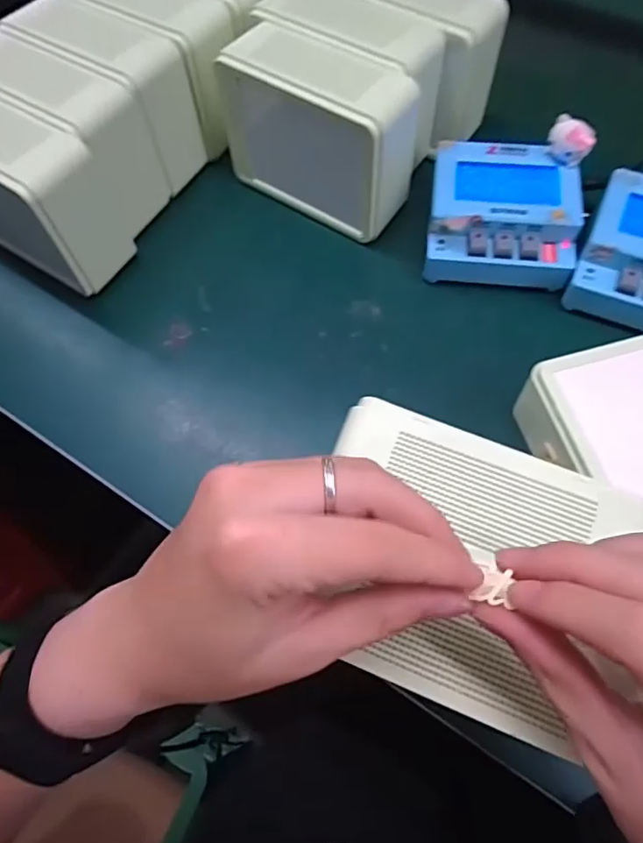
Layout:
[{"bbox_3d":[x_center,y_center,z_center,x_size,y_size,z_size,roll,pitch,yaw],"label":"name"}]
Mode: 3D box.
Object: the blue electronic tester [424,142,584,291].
[{"bbox_3d":[0.130,-0.147,0.395,0.102,0.052,0.100,5,64,5],"label":"blue electronic tester"}]

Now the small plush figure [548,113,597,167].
[{"bbox_3d":[0.175,-0.195,0.377,0.030,0.027,0.018,25,68,14],"label":"small plush figure"}]

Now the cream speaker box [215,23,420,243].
[{"bbox_3d":[-0.003,-0.211,0.400,0.144,0.111,0.069,35,70,17],"label":"cream speaker box"}]

